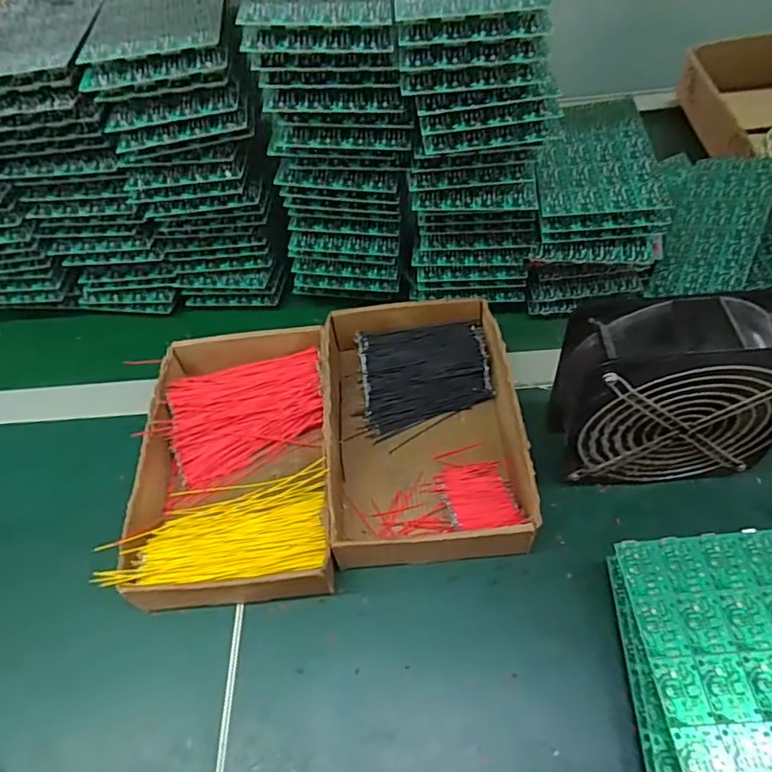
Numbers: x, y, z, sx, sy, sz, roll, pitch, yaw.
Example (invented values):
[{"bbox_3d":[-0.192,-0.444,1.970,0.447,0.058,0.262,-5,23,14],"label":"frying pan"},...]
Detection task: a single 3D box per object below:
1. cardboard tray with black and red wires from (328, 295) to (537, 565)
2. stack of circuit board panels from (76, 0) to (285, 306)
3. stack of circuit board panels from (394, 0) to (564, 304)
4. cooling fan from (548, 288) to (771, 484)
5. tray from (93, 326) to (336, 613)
[{"bbox_3d":[0.030,0.026,0.481,0.154,0.044,0.250,-6,54,0],"label":"cardboard tray with black and red wires"},{"bbox_3d":[-0.182,-0.227,0.566,0.128,0.252,0.178,-12,54,-5],"label":"stack of circuit board panels"},{"bbox_3d":[0.076,-0.236,0.534,0.127,0.253,0.191,-5,54,1],"label":"stack of circuit board panels"},{"bbox_3d":[0.204,0.007,0.410,0.157,0.149,0.061,-6,54,0],"label":"cooling fan"},{"bbox_3d":[-0.121,0.053,0.470,0.156,0.041,0.238,-6,54,0],"label":"tray"}]

